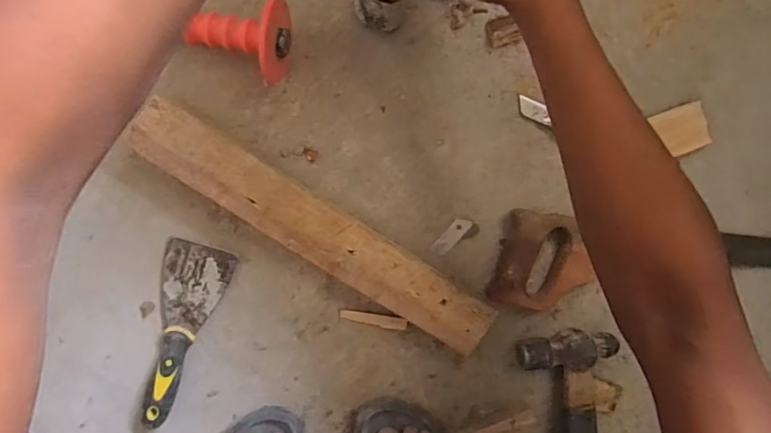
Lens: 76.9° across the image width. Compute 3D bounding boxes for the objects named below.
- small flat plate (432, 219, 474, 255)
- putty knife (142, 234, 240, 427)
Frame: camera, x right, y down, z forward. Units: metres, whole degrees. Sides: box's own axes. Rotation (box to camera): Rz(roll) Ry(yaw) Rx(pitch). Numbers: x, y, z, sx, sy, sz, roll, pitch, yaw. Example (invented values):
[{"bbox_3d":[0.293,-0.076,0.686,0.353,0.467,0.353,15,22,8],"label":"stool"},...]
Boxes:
[{"bbox_3d":[0.074,0.022,0.537,0.018,0.004,0.049,40,92,-9],"label":"small flat plate"},{"bbox_3d":[-0.216,0.125,0.509,0.069,0.021,0.195,15,95,-8],"label":"putty knife"}]

